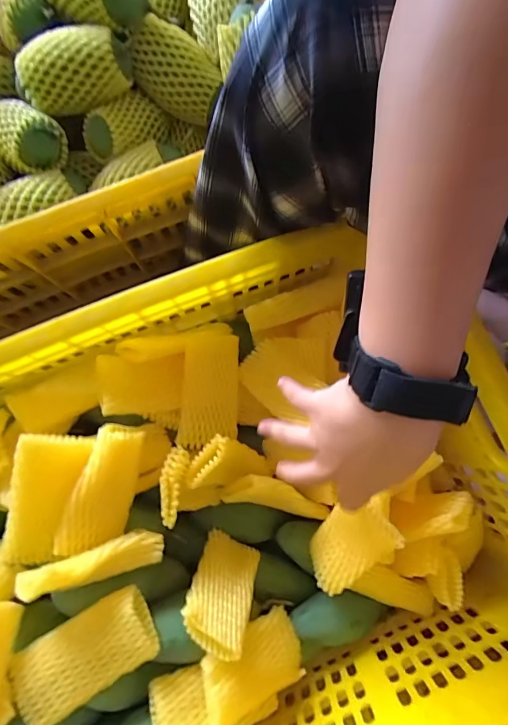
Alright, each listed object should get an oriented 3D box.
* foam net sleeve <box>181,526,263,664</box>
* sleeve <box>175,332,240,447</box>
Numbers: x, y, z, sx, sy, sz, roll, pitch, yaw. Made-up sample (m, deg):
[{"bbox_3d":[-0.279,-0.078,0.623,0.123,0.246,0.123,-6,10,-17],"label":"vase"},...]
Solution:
[{"bbox_3d":[-0.028,0.207,0.361,0.057,0.108,0.012,29,109,-1],"label":"foam net sleeve"},{"bbox_3d":[-0.043,0.027,0.383,0.057,0.012,0.109,6,90,-24],"label":"sleeve"}]

